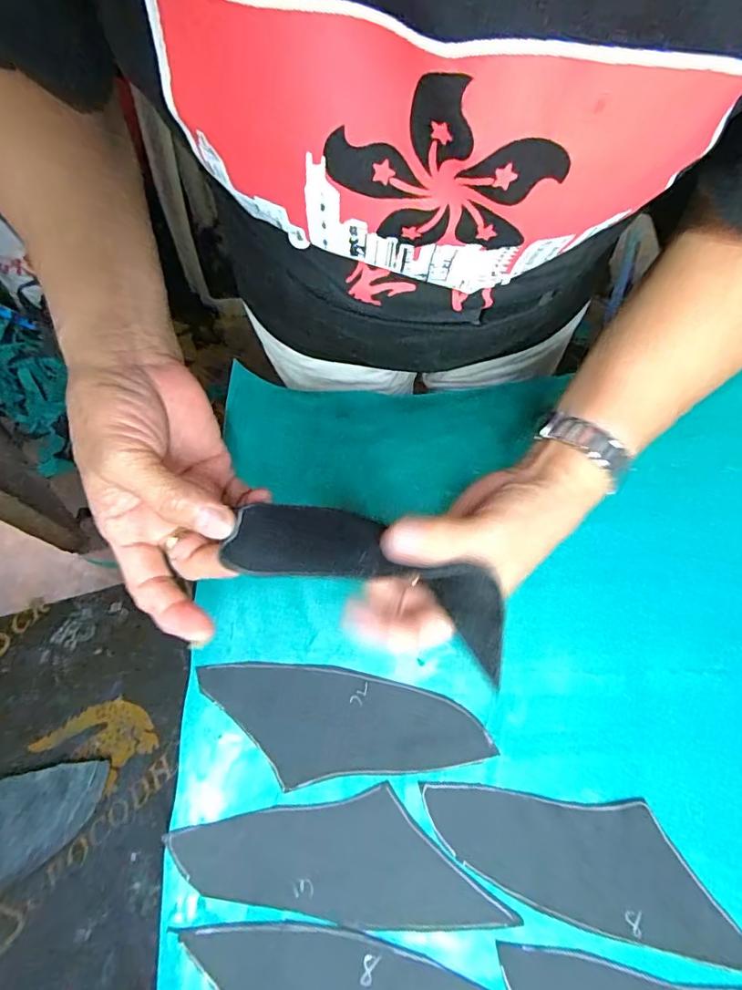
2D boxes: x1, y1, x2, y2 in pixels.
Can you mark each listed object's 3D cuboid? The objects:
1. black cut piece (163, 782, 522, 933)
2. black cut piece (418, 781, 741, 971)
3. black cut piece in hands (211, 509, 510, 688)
[{"bbox_3d":[-0.021,0.219,0.308,0.188,0.009,0.068,0,68,1],"label":"black cut piece"},{"bbox_3d":[0.123,0.219,0.306,0.183,0.005,0.067,8,69,5],"label":"black cut piece"},{"bbox_3d":[0.001,0.039,0.257,0.140,0.033,0.049,21,70,-2],"label":"black cut piece in hands"}]

